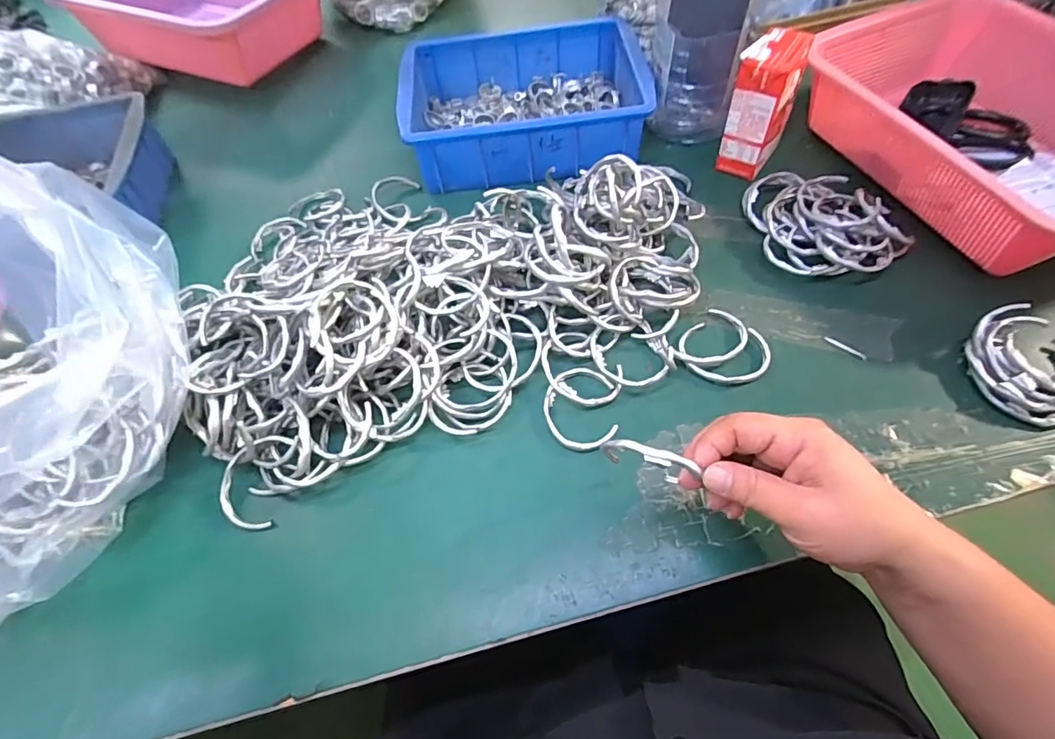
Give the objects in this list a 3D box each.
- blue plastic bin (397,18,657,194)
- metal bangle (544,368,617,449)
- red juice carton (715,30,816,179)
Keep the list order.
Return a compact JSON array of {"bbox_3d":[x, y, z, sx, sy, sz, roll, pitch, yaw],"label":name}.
[{"bbox_3d":[-0.006,-0.281,0.541,0.236,0.065,0.169,-6,60,0],"label":"blue plastic bin"},{"bbox_3d":[0.039,0.029,0.385,0.052,0.006,0.065,-1,60,3],"label":"metal bangle"},{"bbox_3d":[0.220,-0.247,0.480,0.044,0.109,0.058,32,67,20],"label":"red juice carton"}]

